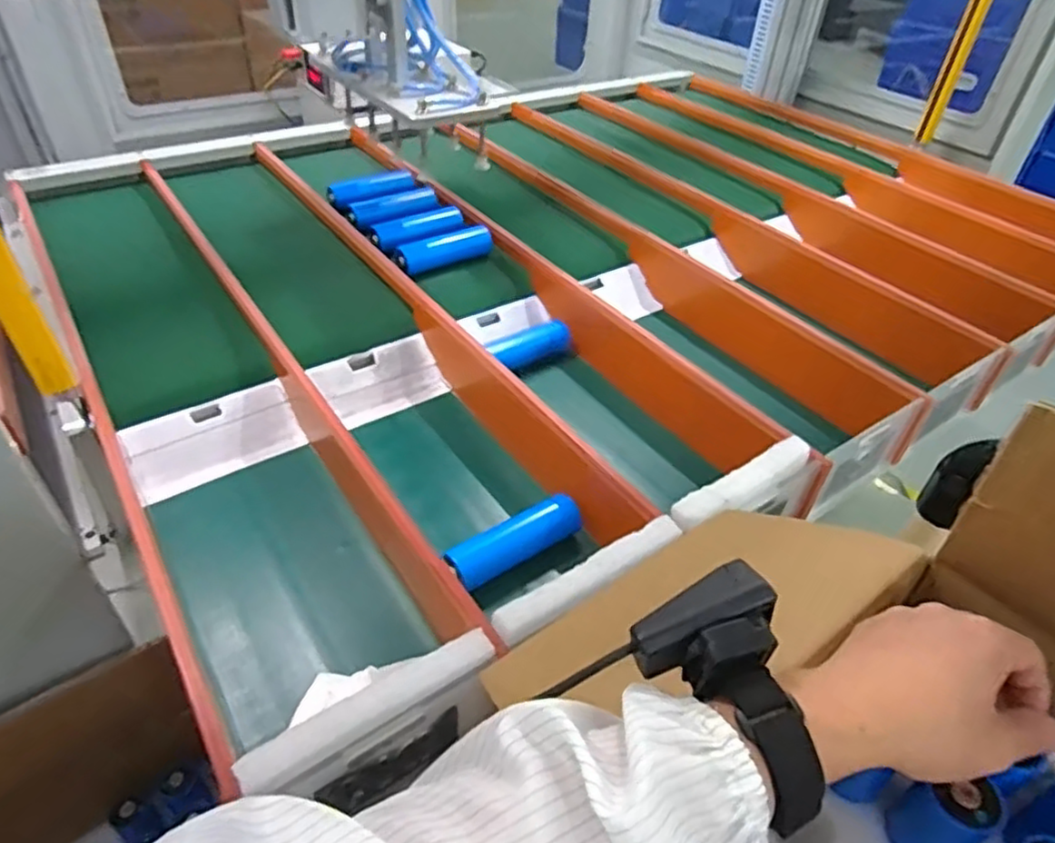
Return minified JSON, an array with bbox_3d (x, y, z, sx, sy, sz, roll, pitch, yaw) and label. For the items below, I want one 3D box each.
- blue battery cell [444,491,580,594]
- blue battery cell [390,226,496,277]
[{"bbox_3d":[-0.009,0.104,0.603,0.126,0.030,0.034,-22,47,-27],"label":"blue battery cell"},{"bbox_3d":[-0.113,-0.230,0.920,0.144,0.043,0.044,-23,48,-28],"label":"blue battery cell"}]

